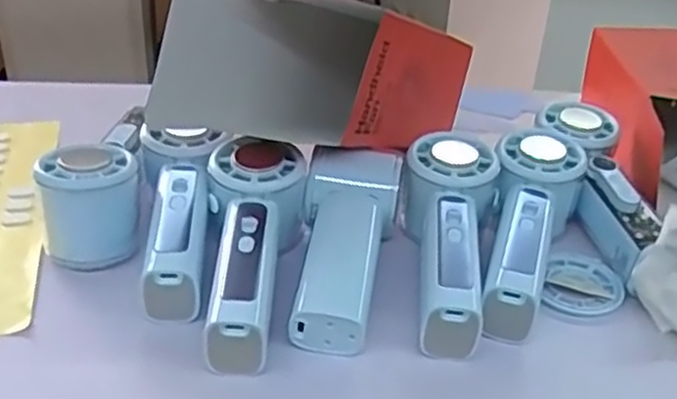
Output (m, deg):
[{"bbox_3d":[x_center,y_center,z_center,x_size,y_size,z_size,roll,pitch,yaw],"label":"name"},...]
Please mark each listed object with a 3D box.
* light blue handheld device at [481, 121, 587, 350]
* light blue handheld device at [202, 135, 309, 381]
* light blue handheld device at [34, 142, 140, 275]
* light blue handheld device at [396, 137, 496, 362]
[{"bbox_3d":[0.115,0.021,0.467,0.052,0.049,0.167,14,46,14],"label":"light blue handheld device"},{"bbox_3d":[-0.053,0.031,0.433,0.058,0.051,0.158,4,44,0],"label":"light blue handheld device"},{"bbox_3d":[-0.149,0.002,0.454,0.054,0.064,0.045,-7,33,-18],"label":"light blue handheld device"},{"bbox_3d":[0.066,0.027,0.450,0.057,0.050,0.156,6,44,2],"label":"light blue handheld device"}]

